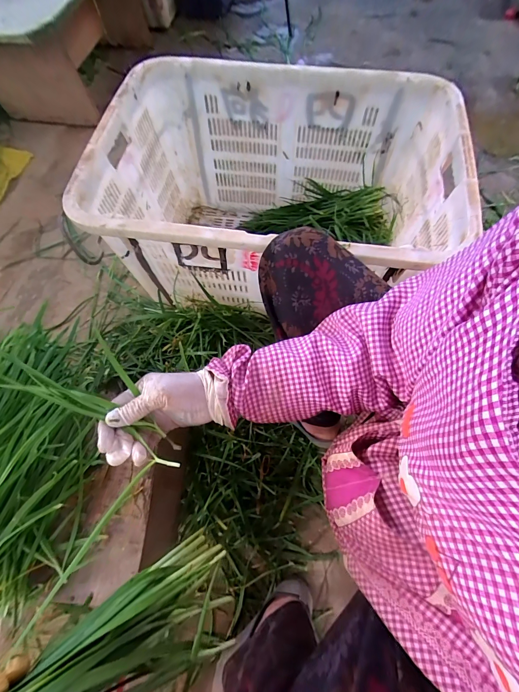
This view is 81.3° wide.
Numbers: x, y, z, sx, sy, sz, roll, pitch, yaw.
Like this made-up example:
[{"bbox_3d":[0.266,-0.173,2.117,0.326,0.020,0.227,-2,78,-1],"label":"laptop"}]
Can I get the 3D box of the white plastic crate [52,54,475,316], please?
[{"bbox_3d":[0.042,-0.311,0.698,0.650,0.348,0.477,6,69,3],"label":"white plastic crate"}]

